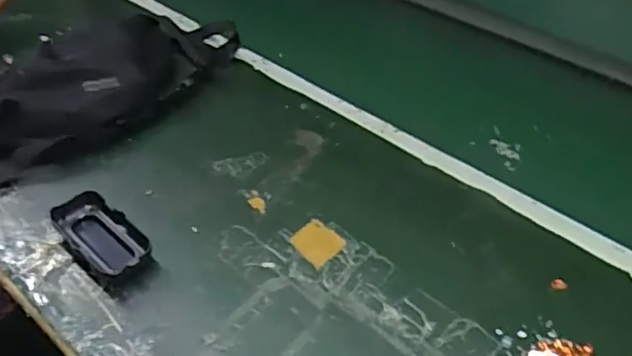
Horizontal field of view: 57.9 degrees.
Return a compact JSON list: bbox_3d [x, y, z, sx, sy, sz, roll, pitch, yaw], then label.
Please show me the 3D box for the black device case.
[{"bbox_3d":[-0.204,0.052,0.544,0.102,0.029,0.047,31,49,27],"label":"black device case"}]

